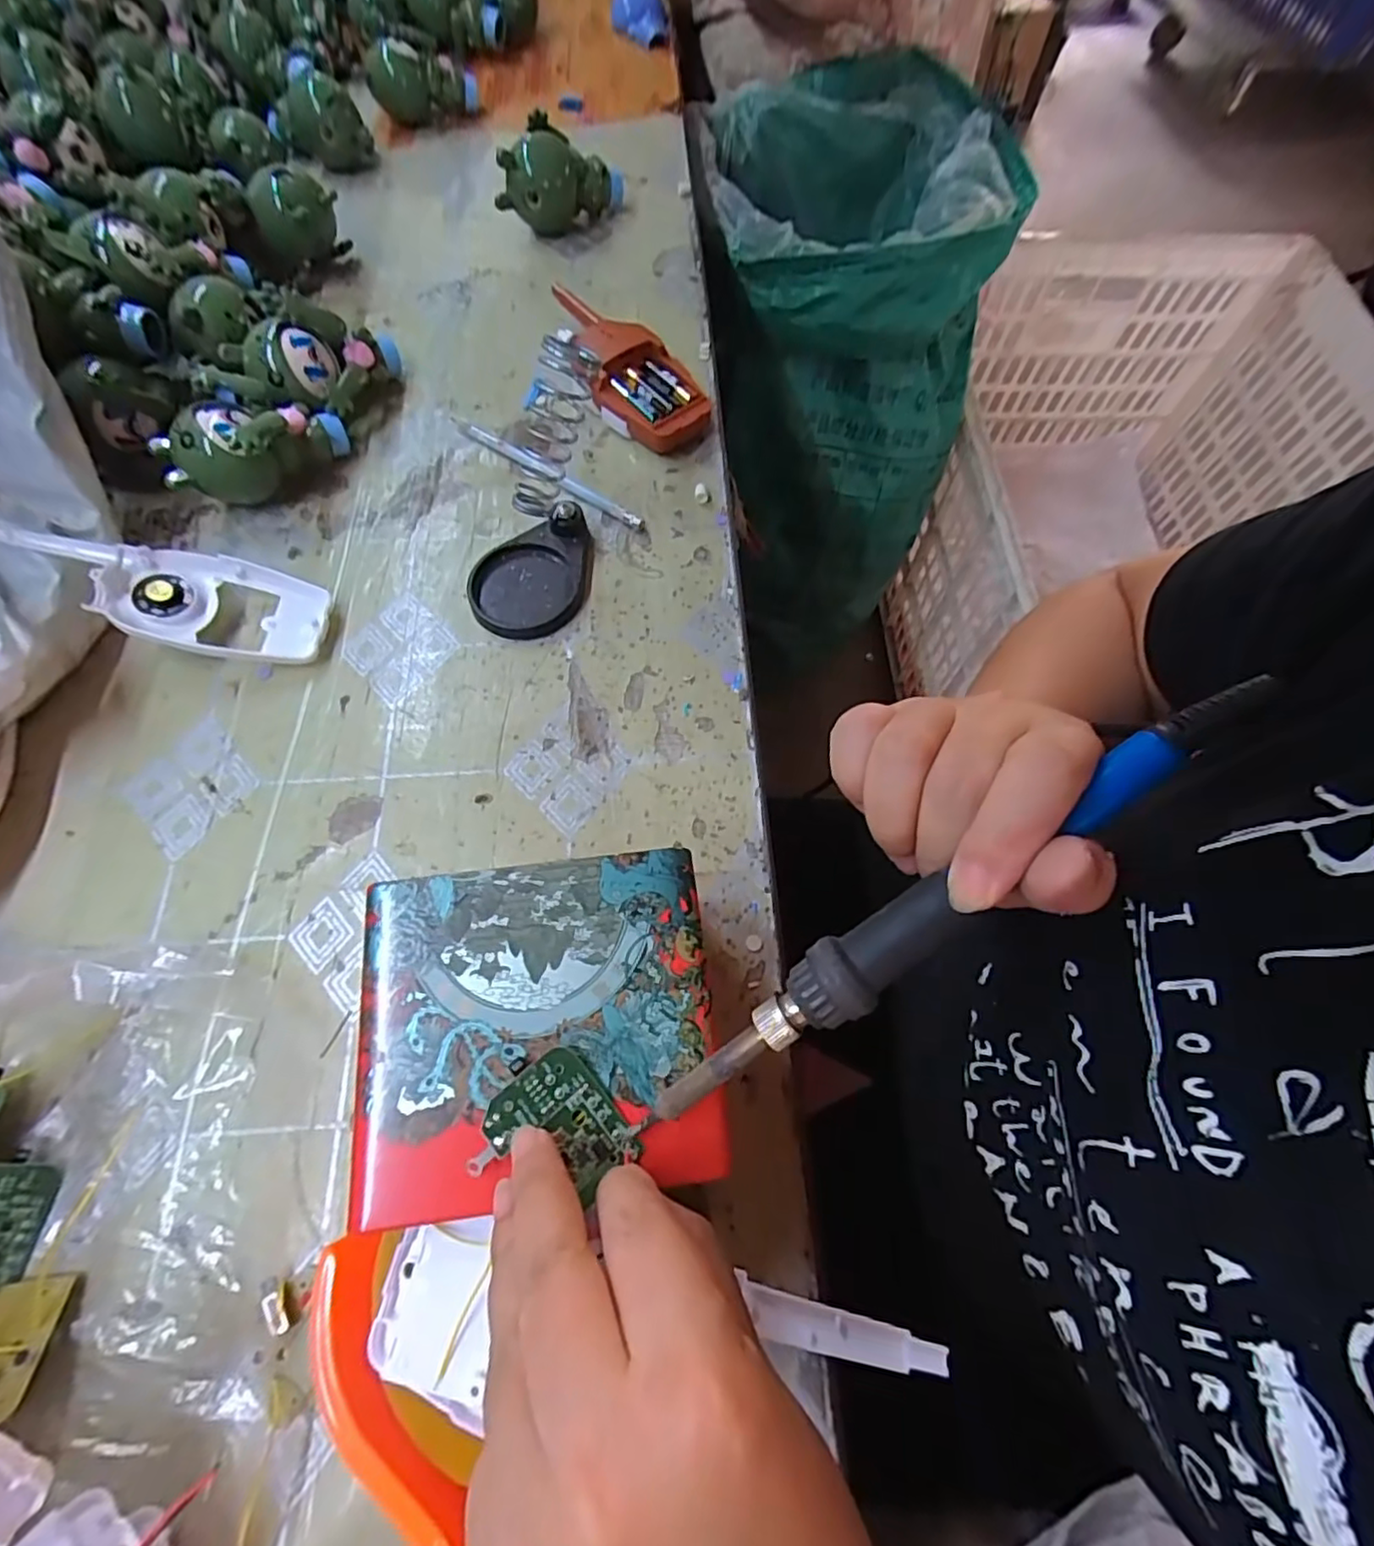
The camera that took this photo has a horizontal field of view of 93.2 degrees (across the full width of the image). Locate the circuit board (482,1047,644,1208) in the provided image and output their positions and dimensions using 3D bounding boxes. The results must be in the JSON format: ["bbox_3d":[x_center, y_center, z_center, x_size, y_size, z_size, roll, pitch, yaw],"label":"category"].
[{"bbox_3d":[-0.038,0.108,0.197,0.033,0.004,0.040,-36,79,-33],"label":"circuit board"}]

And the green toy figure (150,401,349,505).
[{"bbox_3d":[-0.268,-0.202,0.407,0.104,0.053,0.057,-30,70,-14],"label":"green toy figure"}]

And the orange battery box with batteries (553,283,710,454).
[{"bbox_3d":[-0.044,-0.289,0.458,0.071,0.037,0.165,-19,68,-10],"label":"orange battery box with batteries"}]

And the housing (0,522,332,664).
[{"bbox_3d":[-0.291,-0.101,0.363,0.168,0.016,0.061,15,64,-12],"label":"housing"}]

